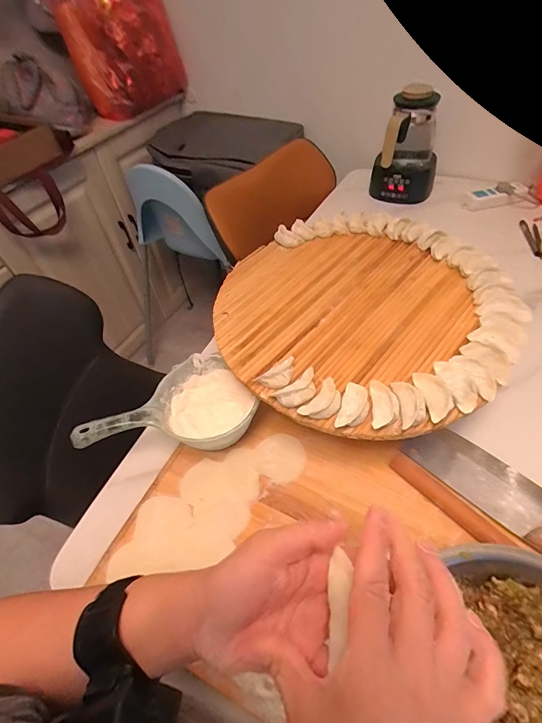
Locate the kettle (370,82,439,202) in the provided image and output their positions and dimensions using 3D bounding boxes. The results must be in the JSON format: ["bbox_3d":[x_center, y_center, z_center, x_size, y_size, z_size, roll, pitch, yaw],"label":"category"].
[{"bbox_3d":[0.369,-0.571,0.989,0.167,0.251,0.160,12,53,16],"label":"kettle"}]

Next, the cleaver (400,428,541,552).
[{"bbox_3d":[0.339,0.188,0.510,0.090,0.031,0.297,-40,57,-24],"label":"cleaver"}]

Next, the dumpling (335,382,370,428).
[{"bbox_3d":[0.106,0.057,0.464,0.035,0.021,0.064,14,53,17],"label":"dumpling"}]

